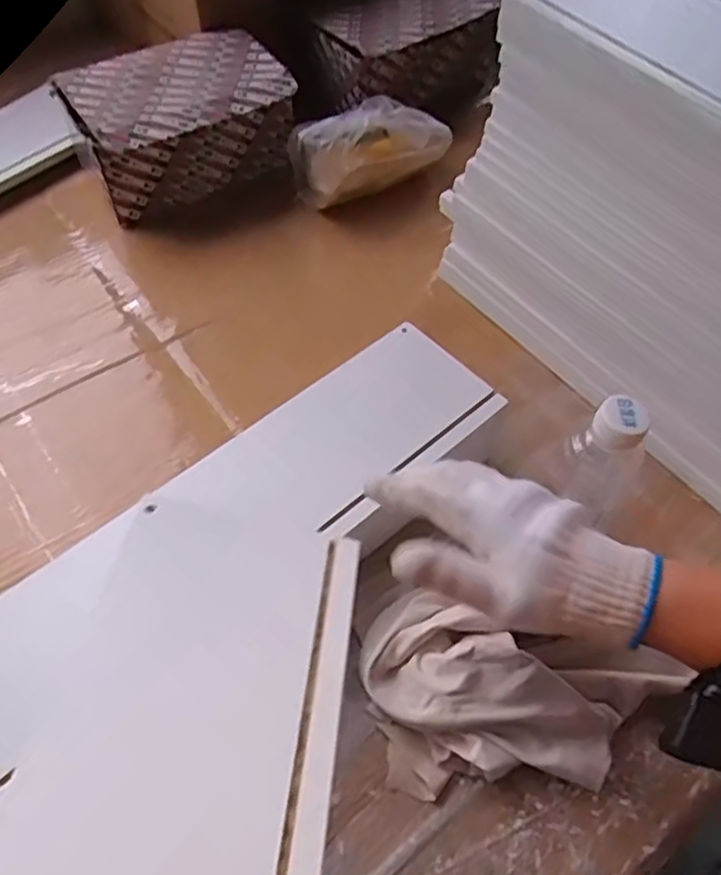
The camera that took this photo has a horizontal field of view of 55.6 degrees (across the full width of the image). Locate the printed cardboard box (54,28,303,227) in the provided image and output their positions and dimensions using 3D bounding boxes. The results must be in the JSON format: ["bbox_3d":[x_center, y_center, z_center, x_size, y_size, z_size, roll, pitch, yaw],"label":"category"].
[{"bbox_3d":[-0.213,-0.374,0.821,0.242,0.118,0.154,-28,61,-20],"label":"printed cardboard box"}]

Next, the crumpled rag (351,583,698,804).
[{"bbox_3d":[0.098,0.182,0.483,0.199,0.065,0.141,13,56,6],"label":"crumpled rag"}]

